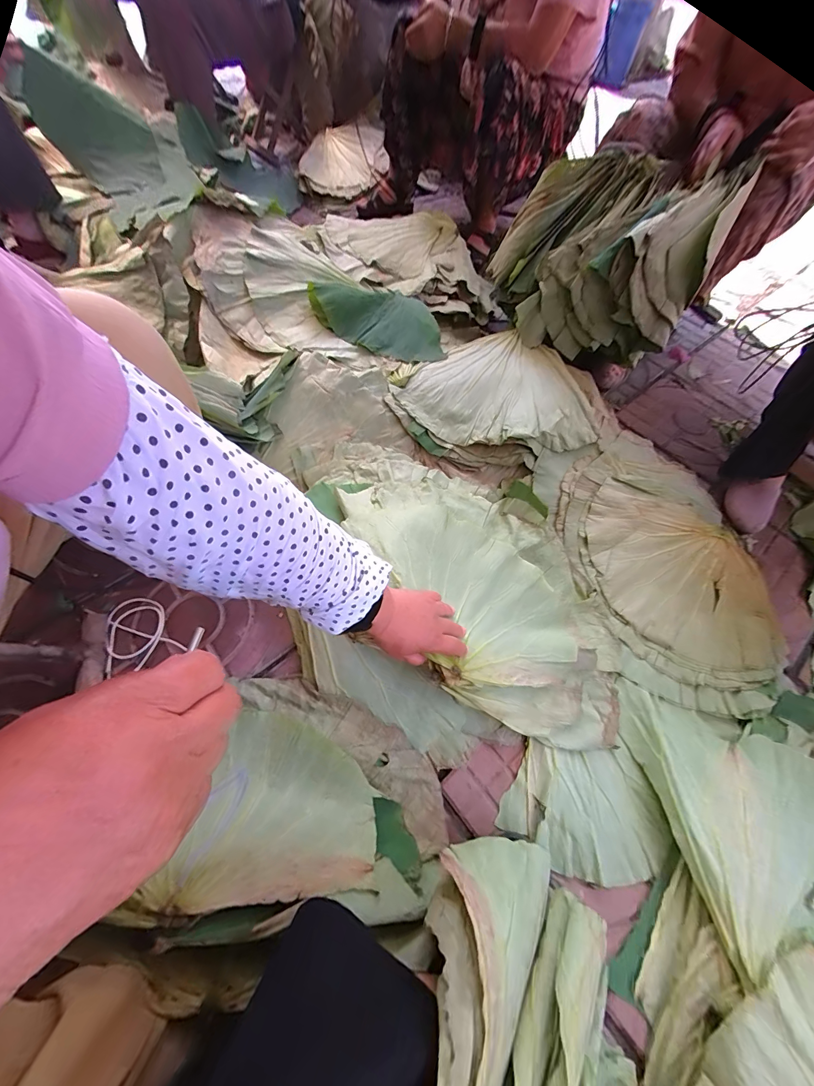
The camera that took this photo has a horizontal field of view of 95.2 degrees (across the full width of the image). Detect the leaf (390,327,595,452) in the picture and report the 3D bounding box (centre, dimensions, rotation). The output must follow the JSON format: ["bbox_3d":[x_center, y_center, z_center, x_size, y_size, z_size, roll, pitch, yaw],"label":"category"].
[{"bbox_3d":[0.227,-0.338,0.848,0.416,0.053,0.375,37,66,15],"label":"leaf"}]

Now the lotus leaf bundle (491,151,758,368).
[{"bbox_3d":[0.438,-0.667,0.860,0.422,0.253,0.374,17,62,6],"label":"lotus leaf bundle"}]

